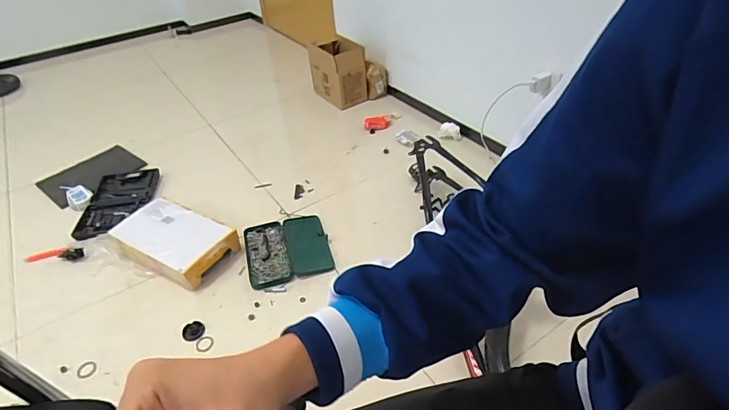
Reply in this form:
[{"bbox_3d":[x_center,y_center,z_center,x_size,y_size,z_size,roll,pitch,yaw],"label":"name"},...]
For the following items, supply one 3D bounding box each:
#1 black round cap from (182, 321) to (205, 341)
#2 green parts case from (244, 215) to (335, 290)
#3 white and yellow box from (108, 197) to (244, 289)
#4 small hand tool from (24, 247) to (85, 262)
[{"bbox_3d":[-0.447,0.327,1.145,0.055,0.008,0.050,-3,39,2],"label":"black round cap"},{"bbox_3d":[-0.236,0.136,1.354,0.247,0.025,0.261,-14,40,-11],"label":"green parts case"},{"bbox_3d":[-0.577,0.105,1.344,0.340,0.098,0.209,18,44,24],"label":"white and yellow box"},{"bbox_3d":[-0.960,0.157,1.362,0.173,0.032,0.039,-6,39,-2],"label":"small hand tool"}]

